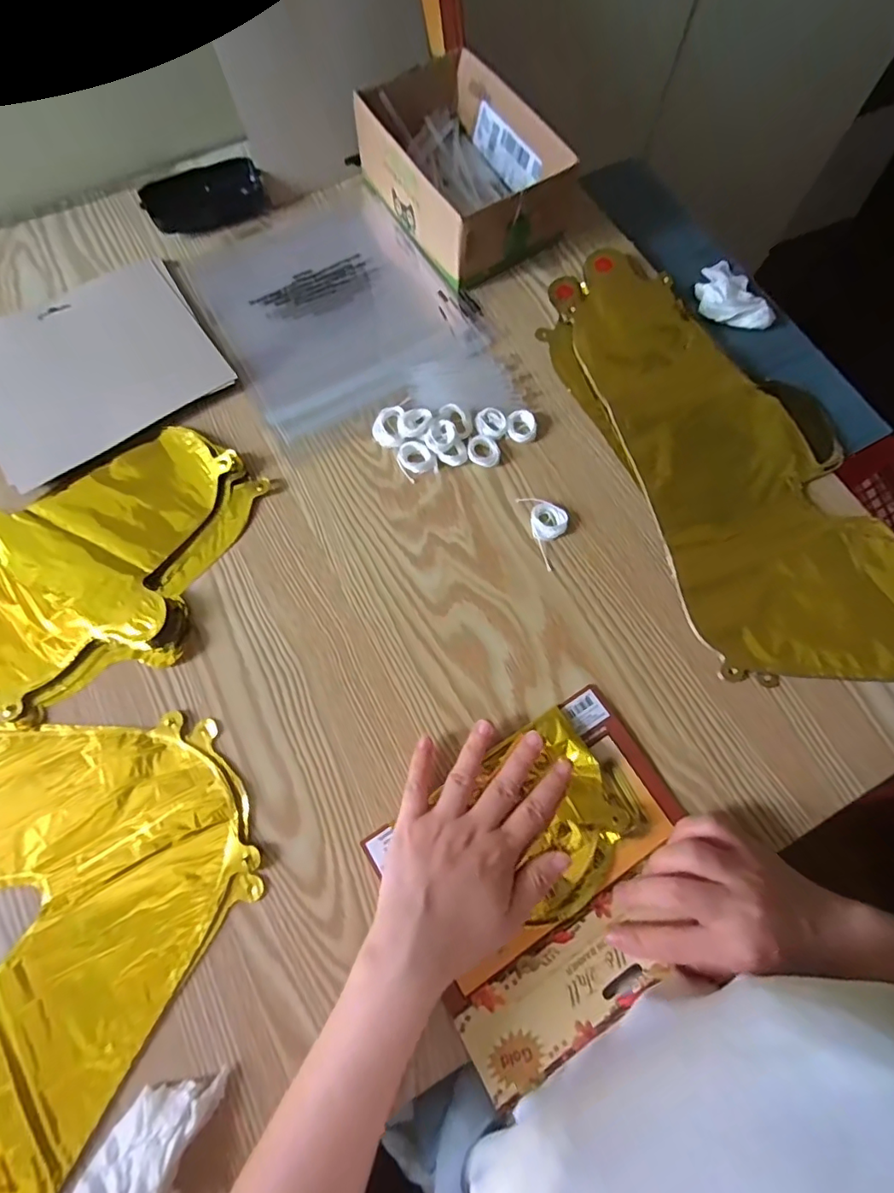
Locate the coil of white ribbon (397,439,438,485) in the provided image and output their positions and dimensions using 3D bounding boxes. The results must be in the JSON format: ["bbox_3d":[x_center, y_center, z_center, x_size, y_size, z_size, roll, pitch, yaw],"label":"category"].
[{"bbox_3d":[-0.025,-0.111,0.429,0.028,0.008,0.032,-23,74,-7],"label":"coil of white ribbon"}]

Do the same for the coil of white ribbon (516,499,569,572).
[{"bbox_3d":[0.081,-0.055,0.413,0.030,0.008,0.061,-20,73,-7],"label":"coil of white ribbon"}]

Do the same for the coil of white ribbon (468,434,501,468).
[{"bbox_3d":[0.030,-0.119,0.431,0.025,0.009,0.030,-4,72,-2],"label":"coil of white ribbon"}]

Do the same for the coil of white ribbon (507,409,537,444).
[{"bbox_3d":[0.063,-0.142,0.438,0.024,0.007,0.028,4,72,1],"label":"coil of white ribbon"}]

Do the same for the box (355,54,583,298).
[{"bbox_3d":[0.015,-0.404,0.499,0.139,0.063,0.207,-33,75,-10],"label":"box"}]

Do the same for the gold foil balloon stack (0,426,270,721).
[{"bbox_3d":[-0.385,-0.052,0.405,0.423,0.014,0.225,13,73,4],"label":"gold foil balloon stack"}]

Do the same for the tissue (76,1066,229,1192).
[{"bbox_3d":[-0.165,0.308,0.286,0.056,0.022,0.086,16,73,5],"label":"tissue"}]

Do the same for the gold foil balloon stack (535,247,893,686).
[{"bbox_3d":[0.233,-0.119,0.428,0.187,0.016,0.418,-20,73,-7],"label":"gold foil balloon stack"}]

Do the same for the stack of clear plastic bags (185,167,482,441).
[{"bbox_3d":[-0.112,-0.278,0.490,0.207,0.014,0.247,-30,75,-10],"label":"stack of clear plastic bags"}]

